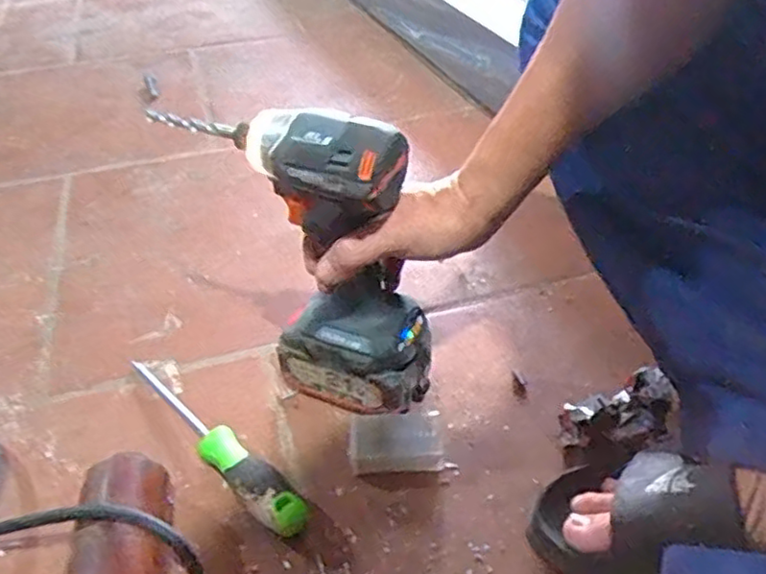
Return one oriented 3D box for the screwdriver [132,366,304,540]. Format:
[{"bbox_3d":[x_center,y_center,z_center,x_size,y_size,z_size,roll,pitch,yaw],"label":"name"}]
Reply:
[{"bbox_3d":[-0.137,0.112,0.512,0.029,0.033,0.224,-31,48,-31],"label":"screwdriver"}]

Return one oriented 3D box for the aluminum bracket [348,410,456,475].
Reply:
[{"bbox_3d":[0.012,0.119,0.507,0.073,0.019,0.048,-3,39,-3],"label":"aluminum bracket"}]

